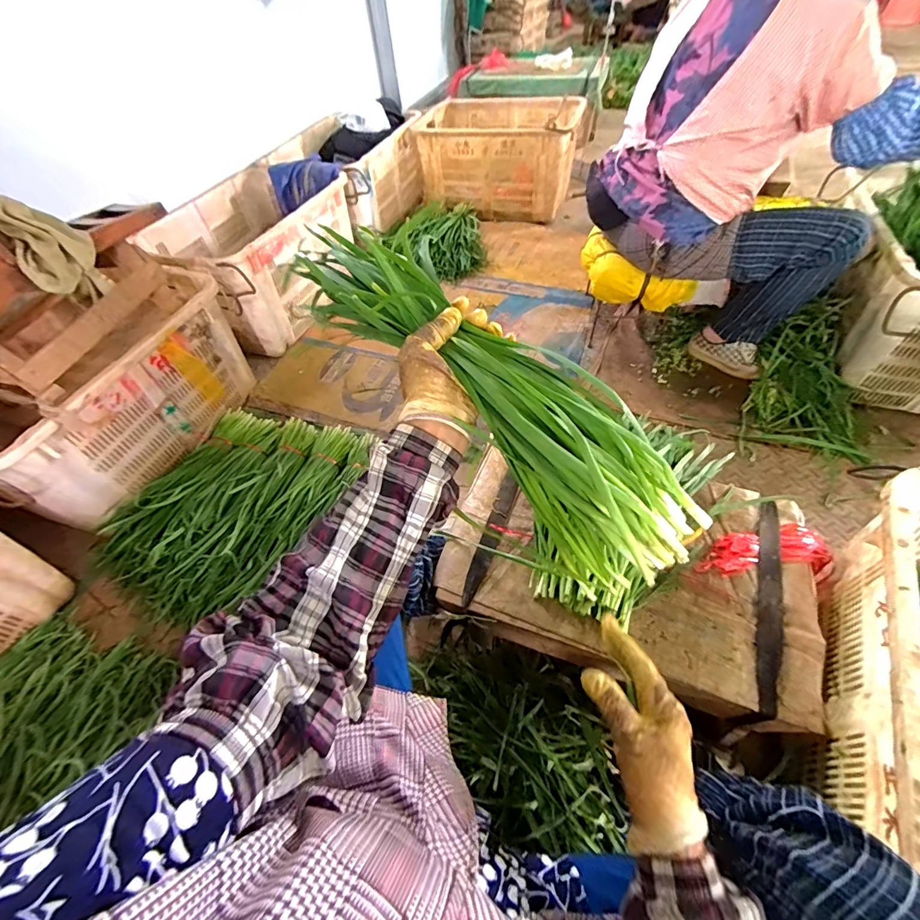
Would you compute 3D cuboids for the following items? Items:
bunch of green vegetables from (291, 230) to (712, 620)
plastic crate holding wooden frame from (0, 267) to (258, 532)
[{"bbox_3d":[0.006,-0.064,0.384,0.100,0.115,0.442,-39,76,-23],"label":"bunch of green vegetables"},{"bbox_3d":[-0.948,-0.179,1.126,0.472,0.310,0.684,11,54,15],"label":"plastic crate holding wooden frame"}]

